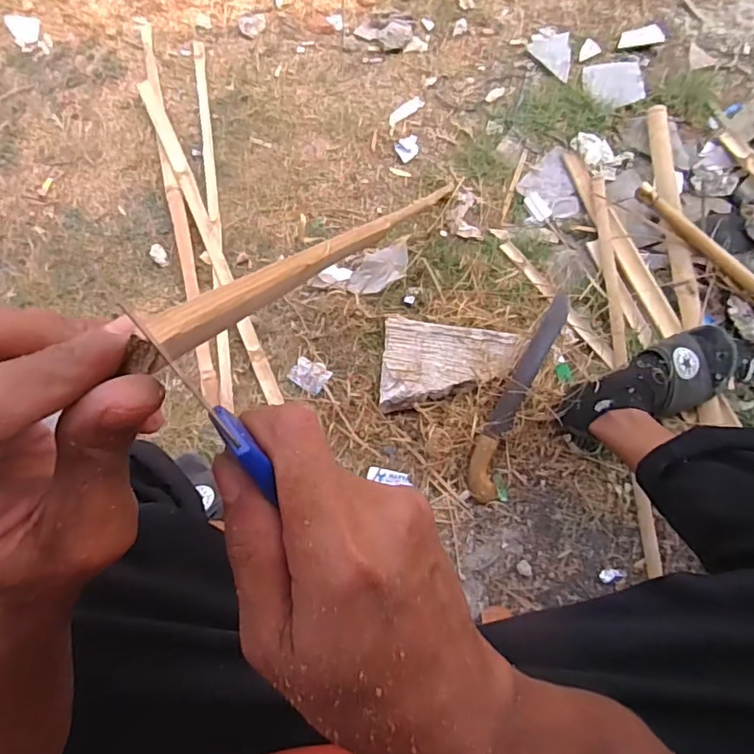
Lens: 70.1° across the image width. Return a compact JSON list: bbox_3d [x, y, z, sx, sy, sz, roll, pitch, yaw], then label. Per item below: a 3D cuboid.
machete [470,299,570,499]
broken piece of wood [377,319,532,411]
[{"bbox_3d":[0.199,0.030,0.754,0.050,0.027,0.301,25,90,8],"label":"machete"},{"bbox_3d":[0.107,-0.015,0.809,0.198,0.061,0.139,5,74,2],"label":"broken piece of wood"}]

